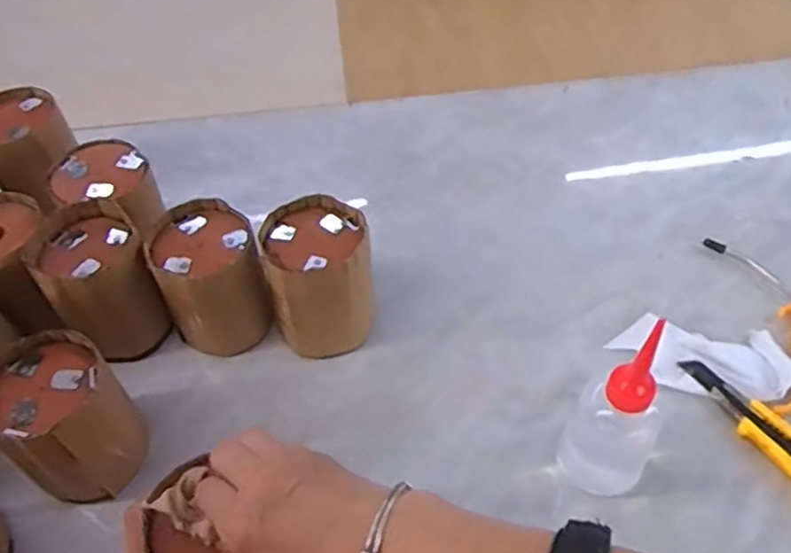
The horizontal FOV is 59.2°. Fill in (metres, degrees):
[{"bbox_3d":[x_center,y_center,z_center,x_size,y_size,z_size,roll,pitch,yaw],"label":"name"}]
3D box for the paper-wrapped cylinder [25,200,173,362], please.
[{"bbox_3d":[-0.241,0.008,0.582,0.081,0.114,0.087,-23,53,-15],"label":"paper-wrapped cylinder"}]

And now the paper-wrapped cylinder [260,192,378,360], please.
[{"bbox_3d":[-0.060,0.002,0.582,0.085,0.108,0.091,-9,51,-4],"label":"paper-wrapped cylinder"}]

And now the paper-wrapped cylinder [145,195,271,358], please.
[{"bbox_3d":[-0.153,0.003,0.585,0.078,0.105,0.084,-22,53,-14],"label":"paper-wrapped cylinder"}]

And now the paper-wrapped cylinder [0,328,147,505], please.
[{"bbox_3d":[-0.237,0.106,0.508,0.081,0.110,0.081,-34,56,-22],"label":"paper-wrapped cylinder"}]

